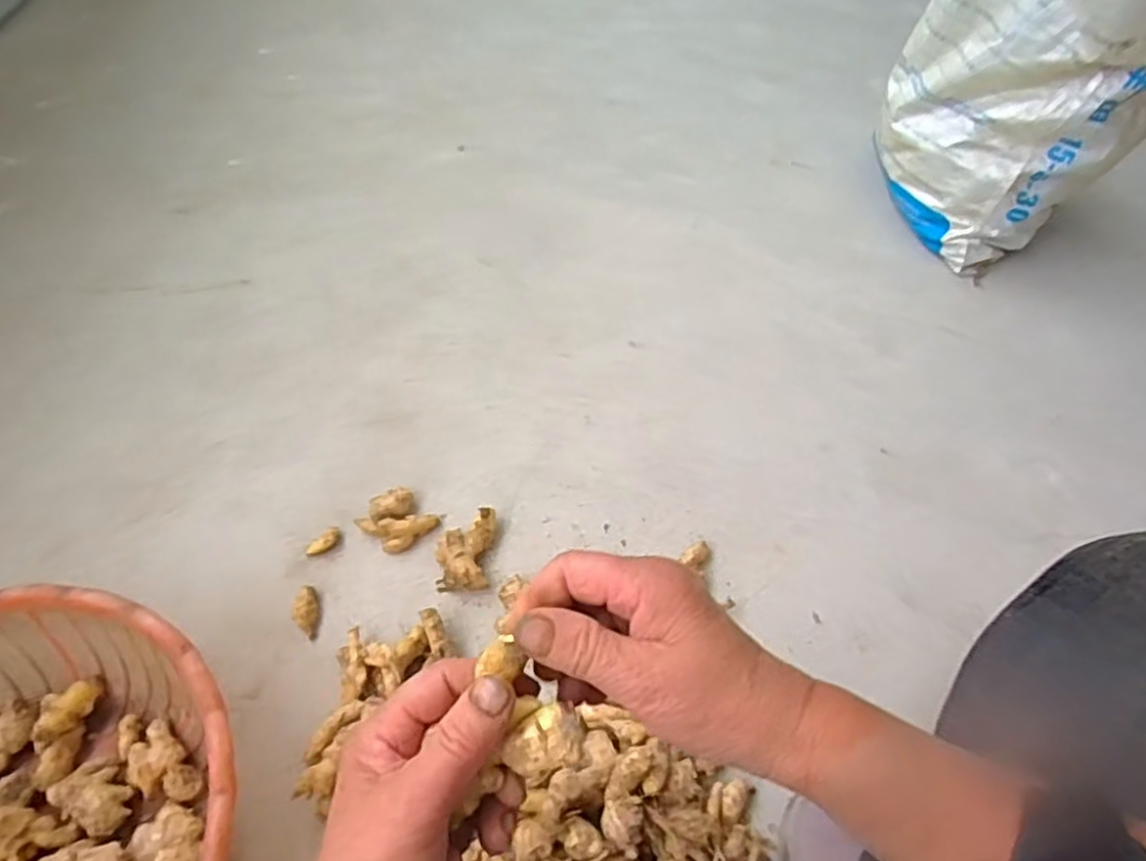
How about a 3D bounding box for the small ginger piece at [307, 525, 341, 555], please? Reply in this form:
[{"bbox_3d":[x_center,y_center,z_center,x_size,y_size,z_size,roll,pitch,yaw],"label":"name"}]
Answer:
[{"bbox_3d":[-0.244,0.109,0.687,0.015,0.010,0.037,34,59,21],"label":"small ginger piece"}]

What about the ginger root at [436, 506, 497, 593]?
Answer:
[{"bbox_3d":[-0.106,0.117,0.686,0.053,0.021,0.083,4,53,0],"label":"ginger root"}]

